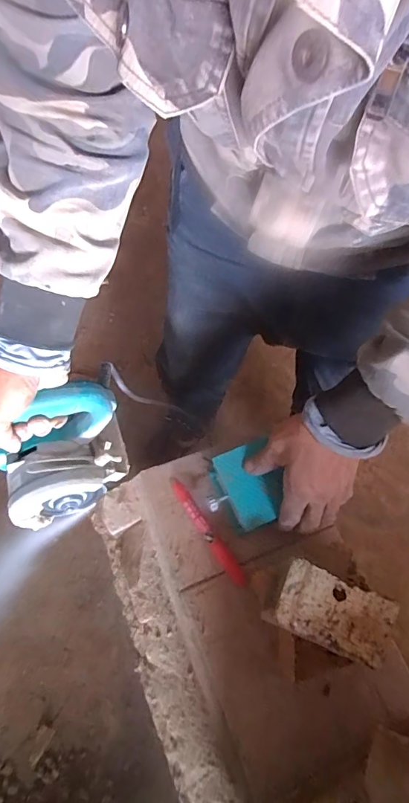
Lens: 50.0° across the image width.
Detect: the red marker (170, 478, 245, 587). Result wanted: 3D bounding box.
[{"bbox_3d":[0.002,0.150,0.514,0.016,0.016,0.143,-30,71,-19],"label":"red marker"}]

